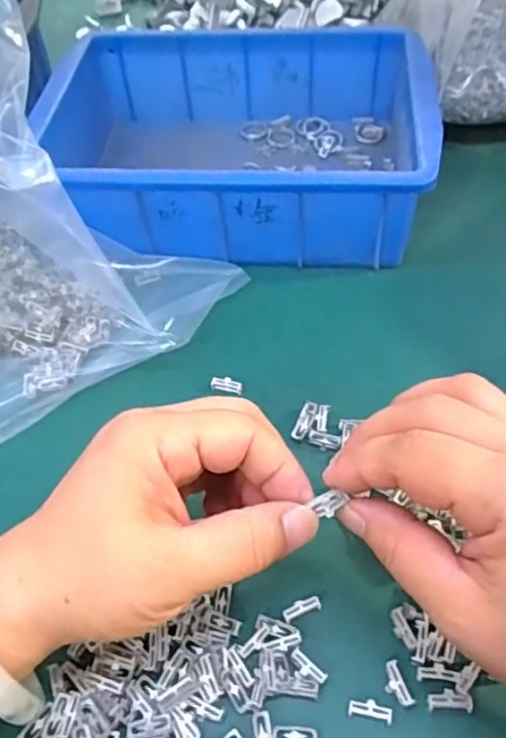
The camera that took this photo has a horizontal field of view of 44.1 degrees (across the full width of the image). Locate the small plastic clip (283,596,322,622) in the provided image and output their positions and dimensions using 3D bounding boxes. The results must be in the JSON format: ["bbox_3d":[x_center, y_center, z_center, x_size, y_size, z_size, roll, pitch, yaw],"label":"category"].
[{"bbox_3d":[0.021,0.101,0.265,0.016,0.005,0.006,-20,55,-11],"label":"small plastic clip"}]

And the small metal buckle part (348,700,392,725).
[{"bbox_3d":[0.045,0.131,0.240,0.016,0.004,0.007,9,55,10],"label":"small metal buckle part"}]

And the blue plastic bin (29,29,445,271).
[{"bbox_3d":[-0.009,-0.152,0.418,0.238,0.069,0.168,2,54,5],"label":"blue plastic bin"}]

